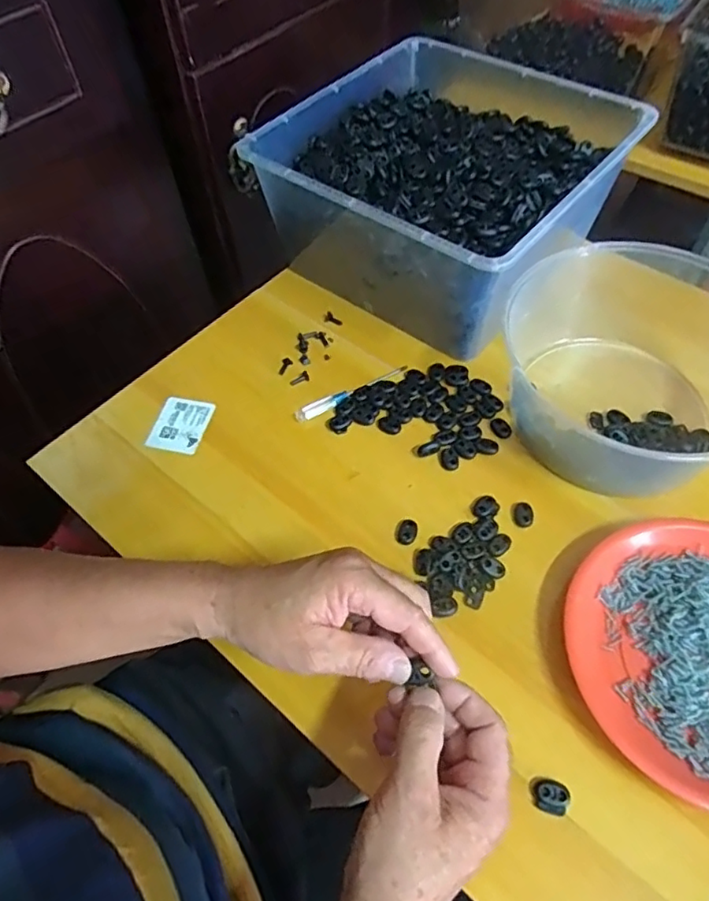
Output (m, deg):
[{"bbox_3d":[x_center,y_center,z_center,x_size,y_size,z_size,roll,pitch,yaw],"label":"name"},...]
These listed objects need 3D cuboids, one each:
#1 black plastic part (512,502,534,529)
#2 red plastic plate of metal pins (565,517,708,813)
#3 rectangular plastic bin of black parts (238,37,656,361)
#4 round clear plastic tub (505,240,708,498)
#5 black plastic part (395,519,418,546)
[{"bbox_3d":[0.140,0.053,0.491,0.018,0.004,0.022,3,57,4],"label":"black plastic part"},{"bbox_3d":[0.244,0.138,0.410,0.181,0.030,0.185,-1,57,1],"label":"red plastic plate of metal pins"},{"bbox_3d":[0.106,-0.291,0.641,0.310,0.139,0.349,34,64,22],"label":"rectangular plastic bin of black parts"},{"bbox_3d":[0.252,-0.071,0.515,0.214,0.099,0.204,-1,57,1],"label":"round clear plastic tub"},{"bbox_3d":[0.043,0.067,0.483,0.017,0.006,0.021,11,58,9],"label":"black plastic part"}]

